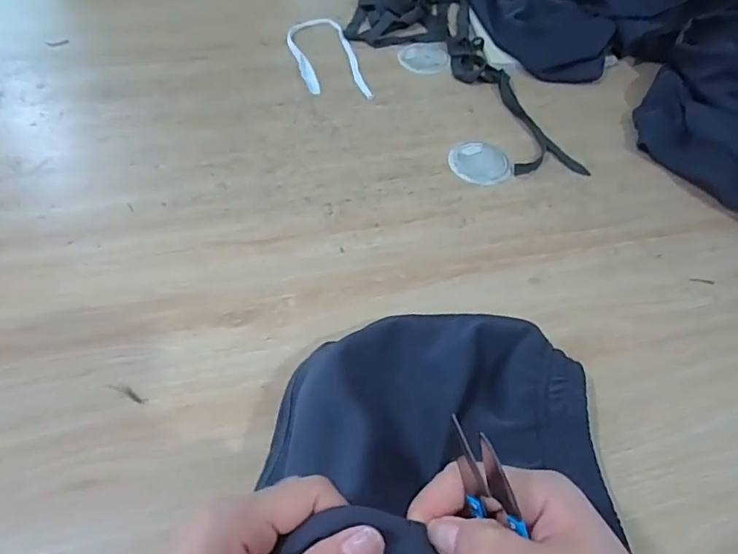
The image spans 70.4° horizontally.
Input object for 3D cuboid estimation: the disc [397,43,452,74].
[{"bbox_3d":[0.071,-0.283,0.674,0.064,0.004,0.066,2,55,-3],"label":"disc"}]

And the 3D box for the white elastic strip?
[{"bbox_3d":[-0.056,-0.278,0.655,0.075,0.008,0.173,-12,57,-13],"label":"white elastic strip"}]

